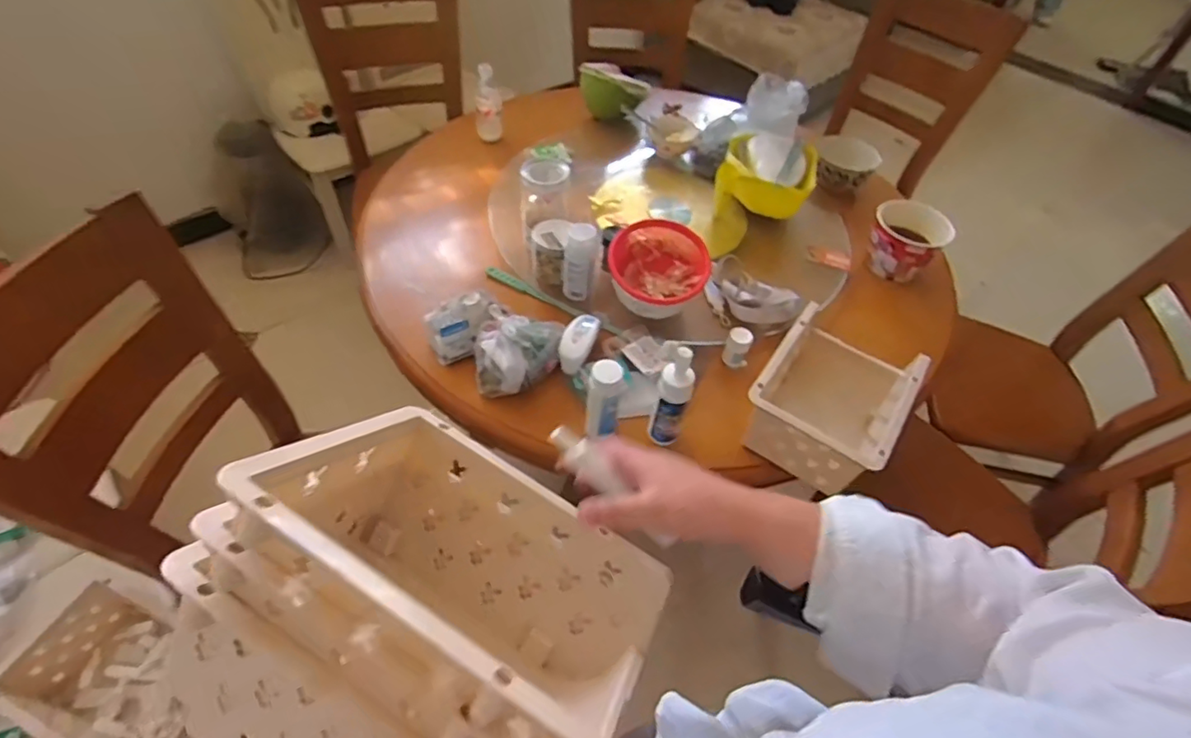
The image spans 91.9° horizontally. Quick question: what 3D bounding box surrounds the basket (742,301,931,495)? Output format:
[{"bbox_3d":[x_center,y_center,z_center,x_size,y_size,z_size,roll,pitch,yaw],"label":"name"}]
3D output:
[{"bbox_3d":[0.362,0.051,0.905,0.194,0.146,0.256,32,55,19],"label":"basket"}]

